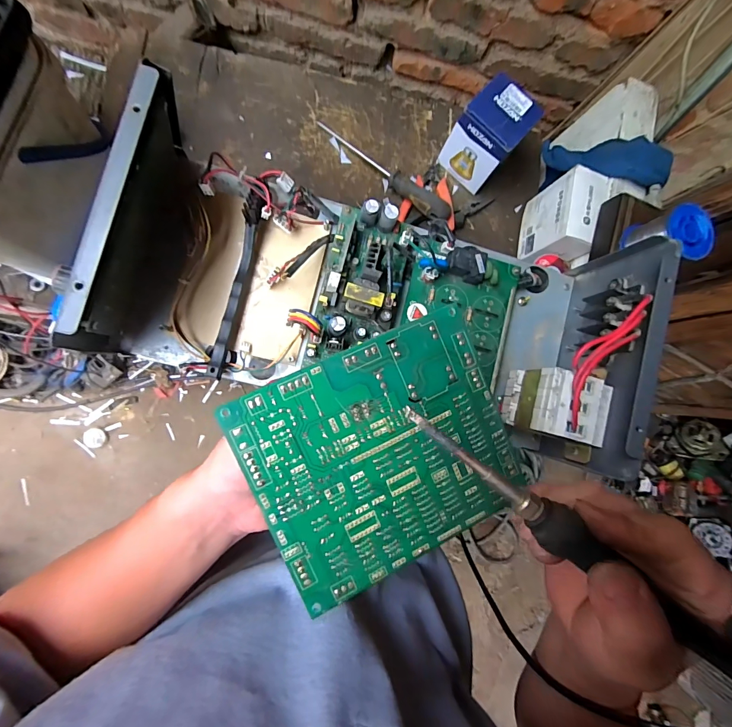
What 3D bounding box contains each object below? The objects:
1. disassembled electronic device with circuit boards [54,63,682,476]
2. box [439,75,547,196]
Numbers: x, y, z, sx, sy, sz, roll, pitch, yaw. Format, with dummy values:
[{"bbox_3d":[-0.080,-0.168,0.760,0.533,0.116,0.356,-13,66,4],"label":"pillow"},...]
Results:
[{"bbox_3d":[0.026,-0.053,0.309,0.413,0.141,0.185,14,85,-8],"label":"disassembled electronic device with circuit boards"},{"bbox_3d":[0.170,-0.318,0.527,0.084,0.114,0.079,39,82,-5],"label":"box"}]

